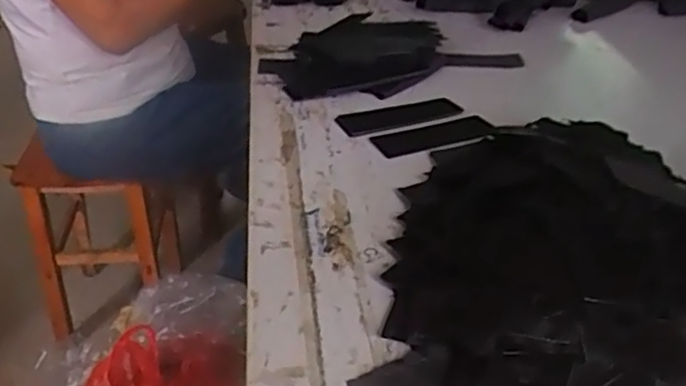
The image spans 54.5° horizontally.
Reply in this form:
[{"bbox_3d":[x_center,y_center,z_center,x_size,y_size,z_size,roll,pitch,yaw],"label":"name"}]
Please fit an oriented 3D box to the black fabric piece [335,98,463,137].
[{"bbox_3d":[0.068,-0.092,0.804,0.150,0.010,0.057,-15,38,-25],"label":"black fabric piece"}]

